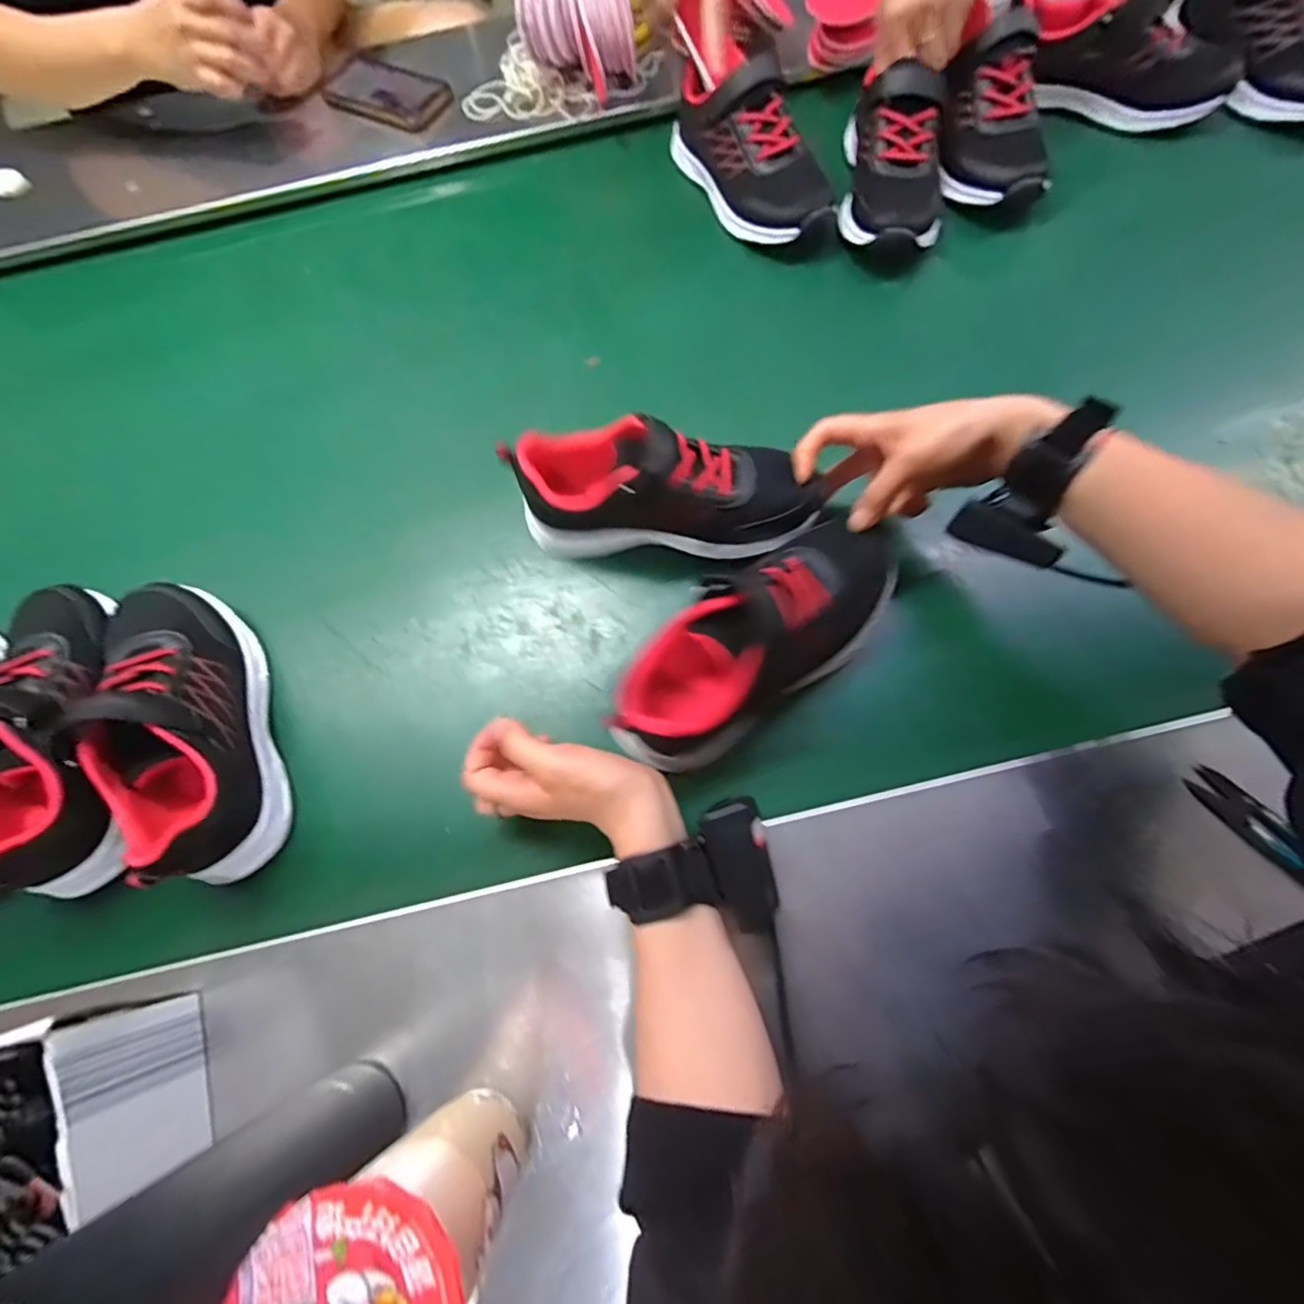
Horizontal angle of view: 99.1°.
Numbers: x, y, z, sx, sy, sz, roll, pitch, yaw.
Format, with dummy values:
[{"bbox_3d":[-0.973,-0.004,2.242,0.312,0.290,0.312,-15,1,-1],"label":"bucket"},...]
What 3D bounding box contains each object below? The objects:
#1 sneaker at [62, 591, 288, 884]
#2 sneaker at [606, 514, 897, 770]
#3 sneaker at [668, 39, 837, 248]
[{"bbox_3d":[-0.342,0.046,0.397,0.091,0.089,0.234,-24,74,-6],"label":"sneaker"},{"bbox_3d":[0.080,-0.015,0.375,0.240,0.096,0.084,-35,75,-12],"label":"sneaker"},{"bbox_3d":[0.104,-0.495,0.551,0.086,0.095,0.184,-24,74,-6],"label":"sneaker"}]

